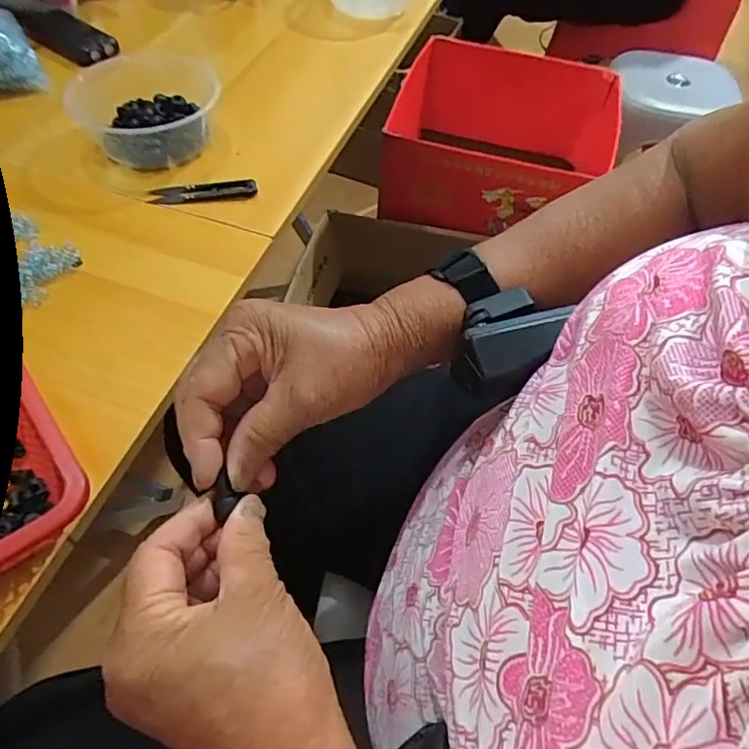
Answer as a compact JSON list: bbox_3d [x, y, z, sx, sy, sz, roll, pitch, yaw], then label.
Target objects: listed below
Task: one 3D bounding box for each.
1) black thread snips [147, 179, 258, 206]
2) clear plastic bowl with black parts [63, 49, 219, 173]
[{"bbox_3d":[-0.165,-0.174,0.536,0.101,0.014,0.019,-3,54,-6],"label":"black thread snips"},{"bbox_3d":[-0.226,-0.269,0.566,0.118,0.055,0.137,9,54,4],"label":"clear plastic bowl with black parts"}]

